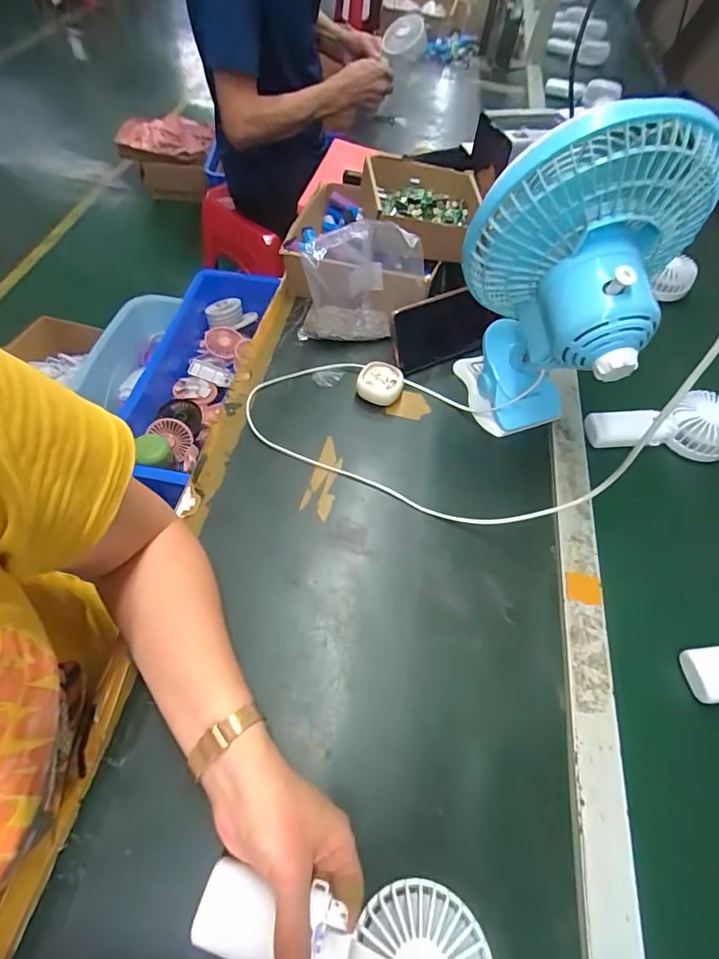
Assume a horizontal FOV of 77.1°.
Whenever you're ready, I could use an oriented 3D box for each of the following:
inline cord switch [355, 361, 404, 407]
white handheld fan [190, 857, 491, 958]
[{"bbox_3d":[0.026,-0.121,0.569,0.055,0.023,0.052,14,60,5],"label":"inline cord switch"},{"bbox_3d":[-0.013,0.286,0.272,0.177,0.031,0.077,4,59,14],"label":"white handheld fan"}]

